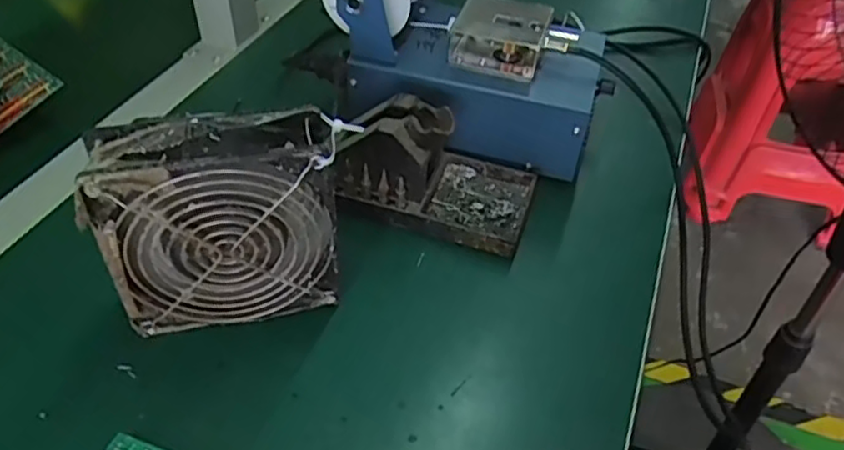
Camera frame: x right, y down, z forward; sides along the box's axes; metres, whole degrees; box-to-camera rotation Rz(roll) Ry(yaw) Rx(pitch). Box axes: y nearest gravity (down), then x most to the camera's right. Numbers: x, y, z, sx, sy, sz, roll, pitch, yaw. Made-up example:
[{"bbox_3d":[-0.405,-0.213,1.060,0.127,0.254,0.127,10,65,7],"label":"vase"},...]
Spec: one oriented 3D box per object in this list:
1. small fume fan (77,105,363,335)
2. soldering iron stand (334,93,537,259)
[{"bbox_3d":[-0.108,0.004,0.372,0.126,0.128,0.045,-4,47,-13],"label":"small fume fan"},{"bbox_3d":[0.009,-0.038,0.462,0.138,0.081,0.078,18,46,8],"label":"soldering iron stand"}]

